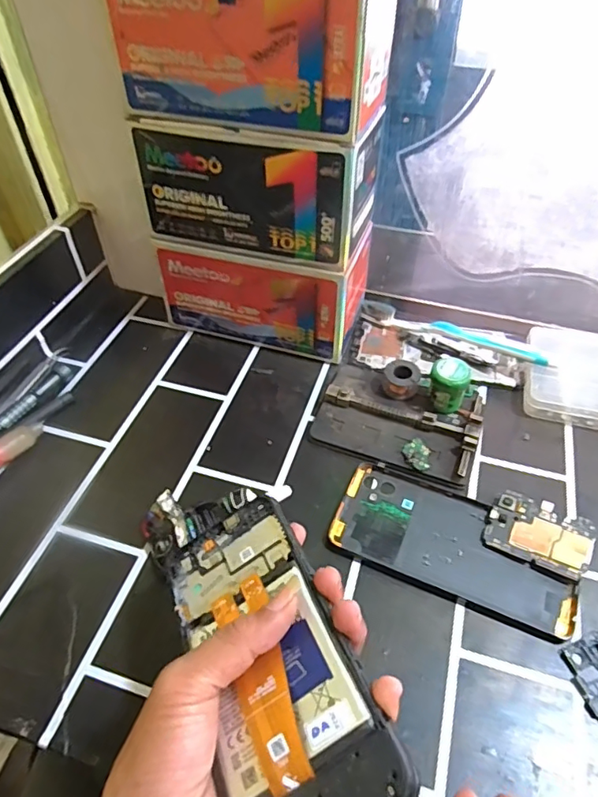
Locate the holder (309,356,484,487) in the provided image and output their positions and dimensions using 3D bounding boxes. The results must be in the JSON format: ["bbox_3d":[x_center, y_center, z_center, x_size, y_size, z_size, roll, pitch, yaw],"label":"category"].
[{"bbox_3d":[0.082,0.012,0.433,0.129,0.021,0.094,20,52,17],"label":"holder"}]

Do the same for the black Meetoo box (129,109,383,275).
[{"bbox_3d":[-0.031,-0.179,0.422,0.176,0.091,0.084,13,50,12],"label":"black Meetoo box"}]

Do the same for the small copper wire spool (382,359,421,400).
[{"bbox_3d":[0.088,-0.015,0.450,0.029,0.025,0.027,0,49,0],"label":"small copper wire spool"}]

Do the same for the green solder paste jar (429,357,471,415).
[{"bbox_3d":[0.122,-0.008,0.432,0.030,0.041,0.033,0,49,0],"label":"green solder paste jar"}]

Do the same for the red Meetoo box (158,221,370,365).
[{"bbox_3d":[-0.031,-0.112,0.495,0.177,0.091,0.088,14,51,12],"label":"red Meetoo box"}]

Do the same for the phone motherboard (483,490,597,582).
[{"bbox_3d":[0.166,0.093,0.362,0.065,0.004,0.046,21,60,24],"label":"phone motherboard"}]

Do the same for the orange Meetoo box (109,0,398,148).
[{"bbox_3d":[-0.026,-0.253,0.356,0.170,0.097,0.096,13,50,12],"label":"orange Meetoo box"}]

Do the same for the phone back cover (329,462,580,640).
[{"bbox_3d":[0.108,0.098,0.364,0.162,0.004,0.074,19,52,16],"label":"phone back cover"}]

